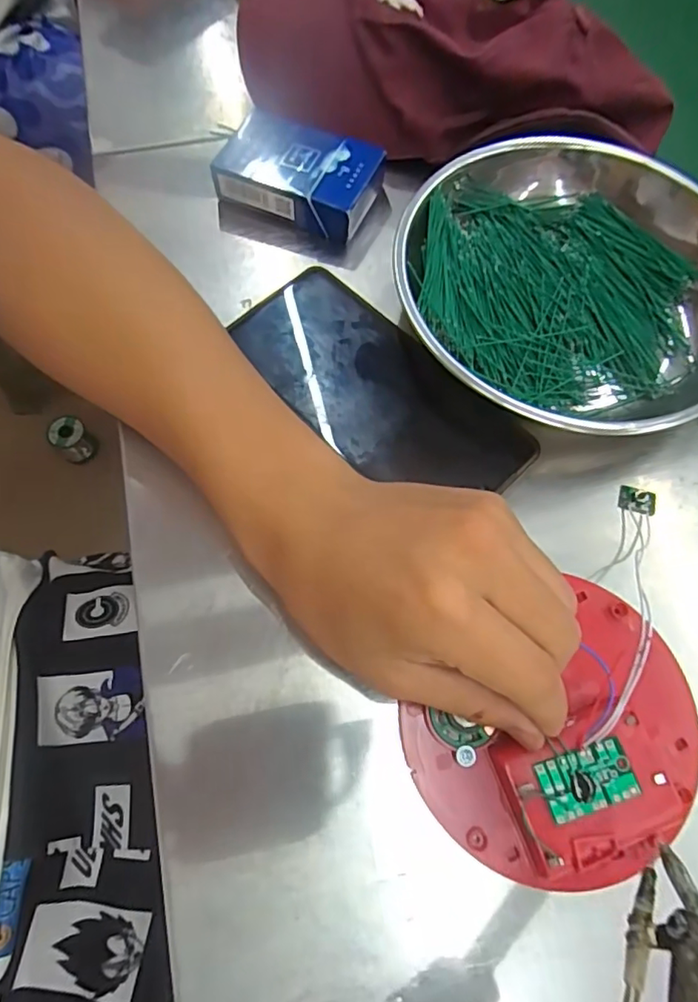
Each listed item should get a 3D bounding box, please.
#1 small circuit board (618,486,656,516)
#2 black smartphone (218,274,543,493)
[{"bbox_3d":[0.143,0.000,0.278,0.018,0.004,0.012,16,69,5],"label":"small circuit board"},{"bbox_3d":[0.012,-0.057,0.285,0.072,0.009,0.157,-39,75,-15],"label":"black smartphone"}]

